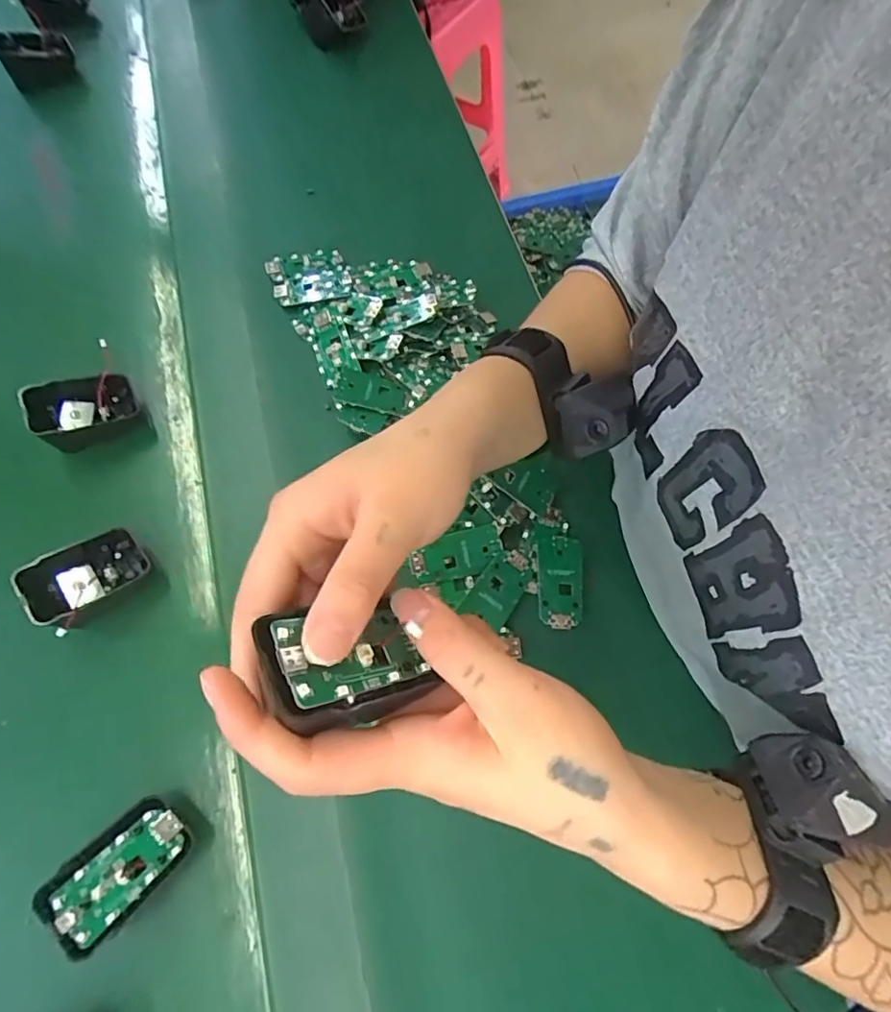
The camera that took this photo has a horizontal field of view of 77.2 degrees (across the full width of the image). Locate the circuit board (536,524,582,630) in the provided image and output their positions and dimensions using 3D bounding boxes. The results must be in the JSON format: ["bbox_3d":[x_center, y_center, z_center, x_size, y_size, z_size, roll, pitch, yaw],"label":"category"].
[{"bbox_3d":[0.079,0.048,0.385,0.030,0.004,0.070,3,72,-2],"label":"circuit board"}]

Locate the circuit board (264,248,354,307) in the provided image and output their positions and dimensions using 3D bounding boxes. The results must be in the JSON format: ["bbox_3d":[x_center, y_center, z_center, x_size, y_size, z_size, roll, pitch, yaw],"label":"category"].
[{"bbox_3d":[-0.115,-0.195,0.473,0.065,0.010,0.055,-11,73,-6],"label":"circuit board"}]

